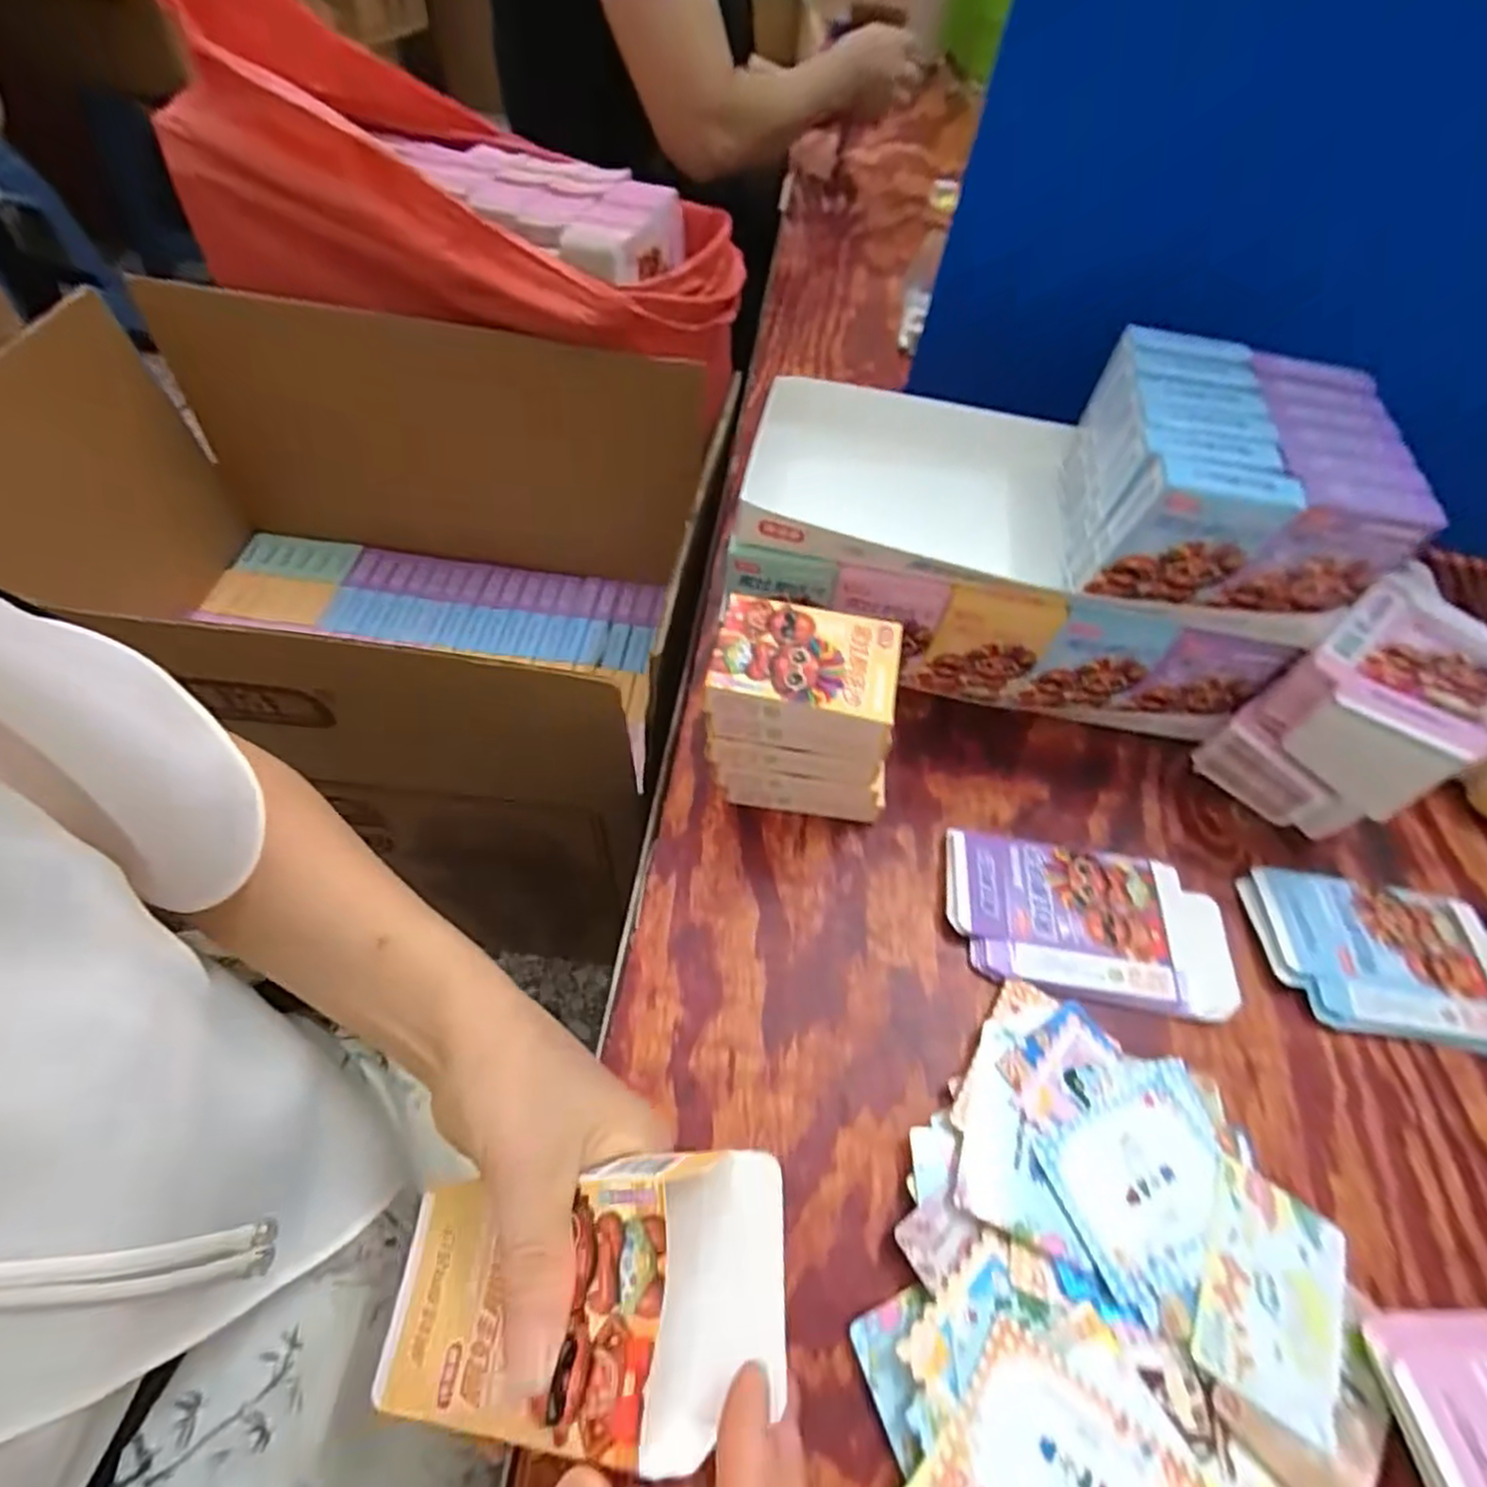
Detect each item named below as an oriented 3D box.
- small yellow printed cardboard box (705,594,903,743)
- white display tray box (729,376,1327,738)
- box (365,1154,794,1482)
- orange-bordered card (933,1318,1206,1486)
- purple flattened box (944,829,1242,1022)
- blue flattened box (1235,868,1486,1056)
[{"bbox_3d":[0.032,-0.040,0.372,0.090,0.021,0.065,10,56,2],"label":"small yellow printed cardboard box"},{"bbox_3d":[0.164,-0.120,0.489,0.329,0.122,0.151,11,56,3],"label":"white display tray box"},{"bbox_3d":[-0.053,0.175,0.229,0.154,0.024,0.070,-24,52,22],"label":"box"},{"bbox_3d":[0.122,0.276,0.270,0.089,0.004,0.064,33,60,16],"label":"orange-bordered card"},{"bbox_3d":[0.190,0.096,0.406,0.151,0.011,0.086,9,56,2],"label":"purple flattened box"},{"bbox_3d":[0.364,0.119,0.408,0.148,0.016,0.089,9,56,2],"label":"blue flattened box"}]

